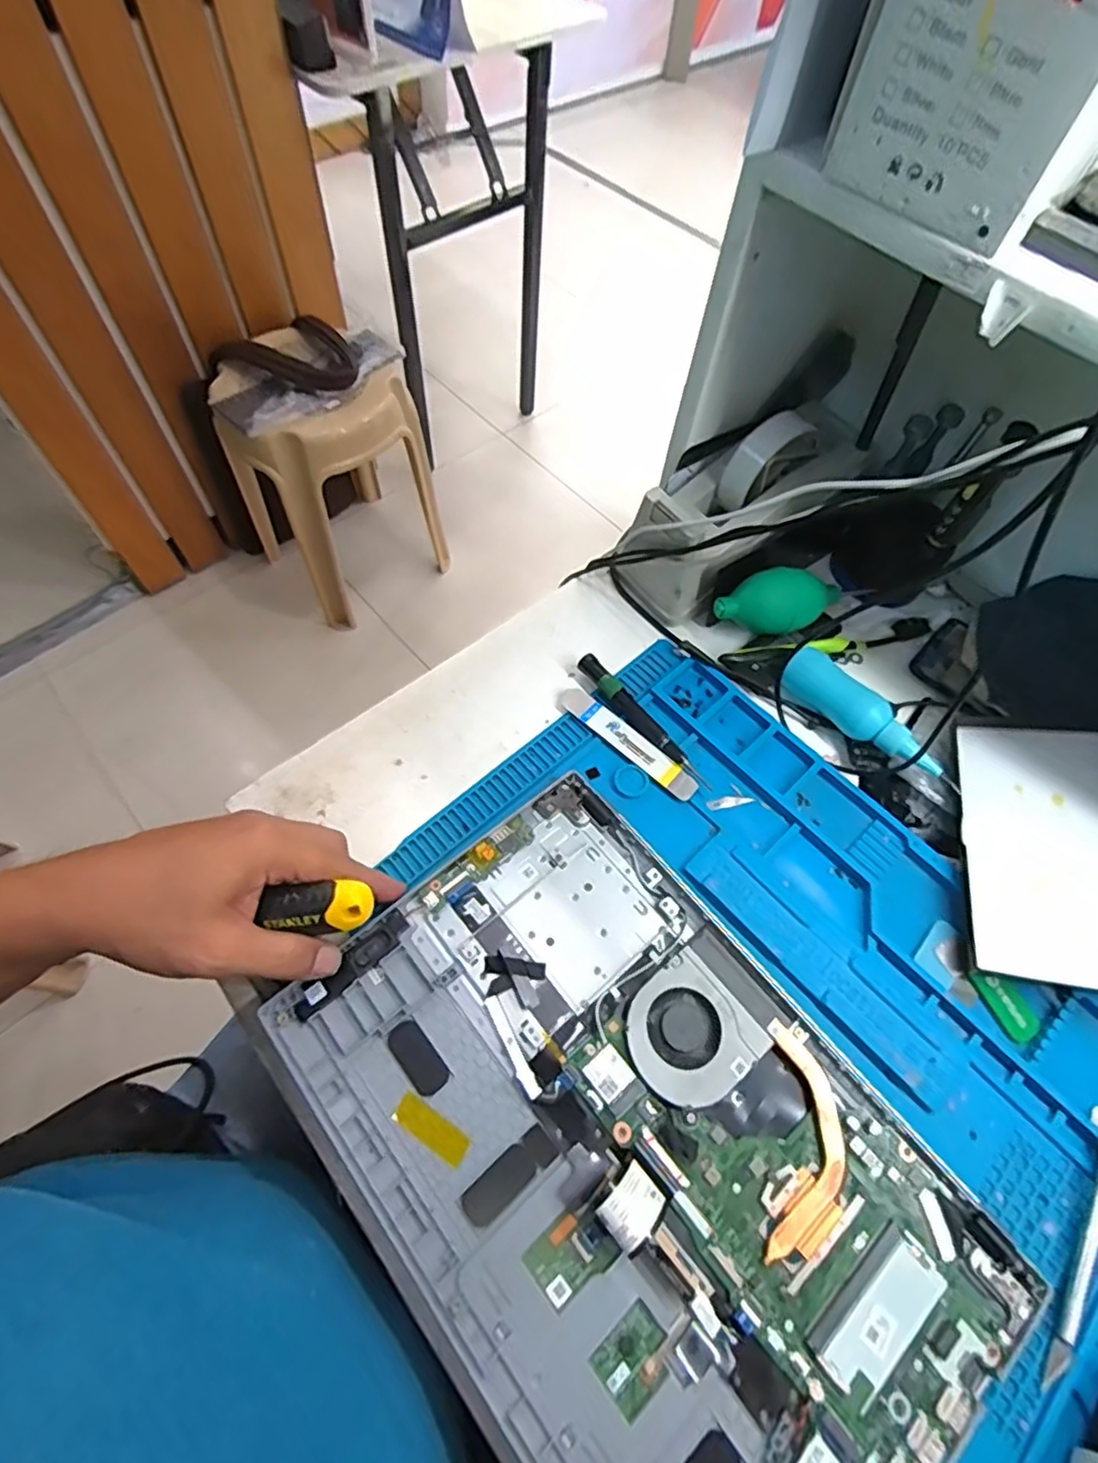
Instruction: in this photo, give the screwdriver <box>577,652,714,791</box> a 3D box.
[{"bbox_3d":[0.068,-0.008,0.466,0.014,0.013,0.129,-36,69,-20],"label":"screwdriver"}]

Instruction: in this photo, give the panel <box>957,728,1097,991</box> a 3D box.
[{"bbox_3d":[0.326,0.075,0.421,0.099,0.013,0.173,5,62,21],"label":"panel"}]

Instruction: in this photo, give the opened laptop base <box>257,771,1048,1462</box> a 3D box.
[{"bbox_3d":[0.039,0.218,0.340,0.240,0.013,0.353,-36,69,-20],"label":"opened laptop base"}]

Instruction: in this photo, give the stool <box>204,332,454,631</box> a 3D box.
[{"bbox_3d":[-0.416,-0.497,1.266,0.311,0.436,0.336,-36,69,-20],"label":"stool"}]

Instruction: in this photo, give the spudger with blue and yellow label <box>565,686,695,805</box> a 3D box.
[{"bbox_3d":[0.056,0.006,0.461,0.116,0.005,0.019,40,67,17],"label":"spudger with blue and yellow label"}]

